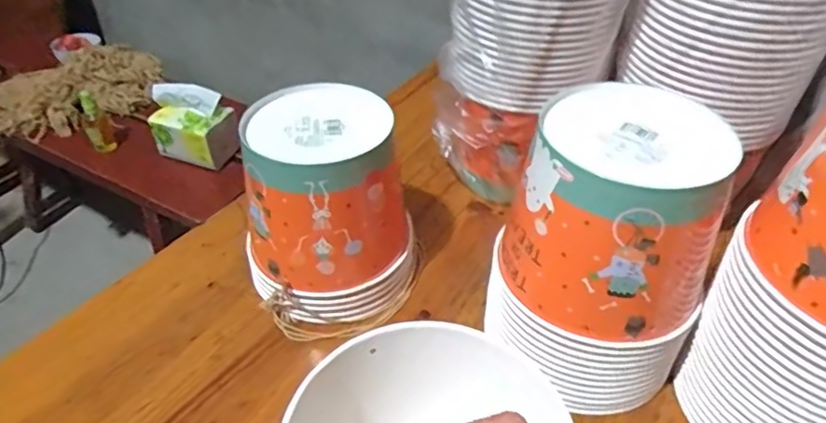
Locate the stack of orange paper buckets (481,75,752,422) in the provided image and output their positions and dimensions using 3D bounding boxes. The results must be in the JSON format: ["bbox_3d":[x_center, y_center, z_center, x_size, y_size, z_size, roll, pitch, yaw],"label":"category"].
[{"bbox_3d":[0.150,0.035,0.461,0.154,0.224,0.140,22,45,23],"label":"stack of orange paper buckets"}]

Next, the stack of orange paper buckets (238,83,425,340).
[{"bbox_3d":[-0.081,-0.007,0.548,0.157,0.178,0.144,-5,41,-7],"label":"stack of orange paper buckets"}]

